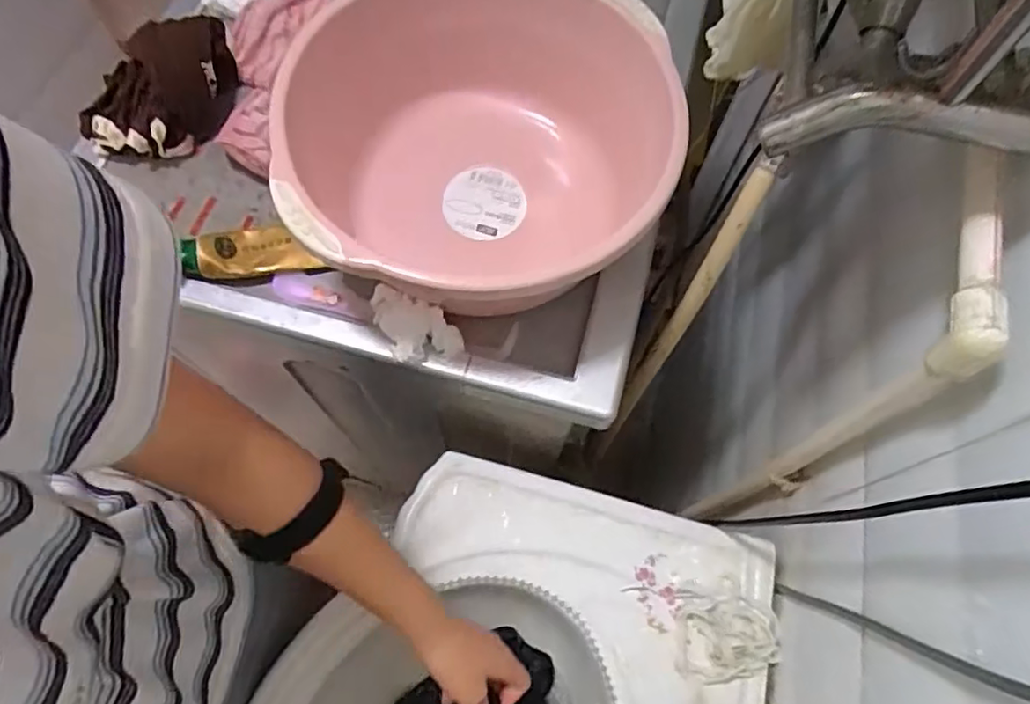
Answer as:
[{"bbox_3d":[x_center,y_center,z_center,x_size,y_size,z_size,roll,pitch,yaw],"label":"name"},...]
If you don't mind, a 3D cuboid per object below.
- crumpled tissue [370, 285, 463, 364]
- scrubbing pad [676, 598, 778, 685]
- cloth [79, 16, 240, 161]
[{"bbox_3d":[-0.087,-0.016,0.518,0.084,0.030,0.046,23,66,8],"label":"crumpled tissue"},{"bbox_3d":[0.196,0.260,0.557,0.093,0.027,0.067,-6,65,-6],"label":"scrubbing pad"},{"bbox_3d":[-0.319,-0.245,0.577,0.071,0.073,0.164,33,68,12],"label":"cloth"}]

